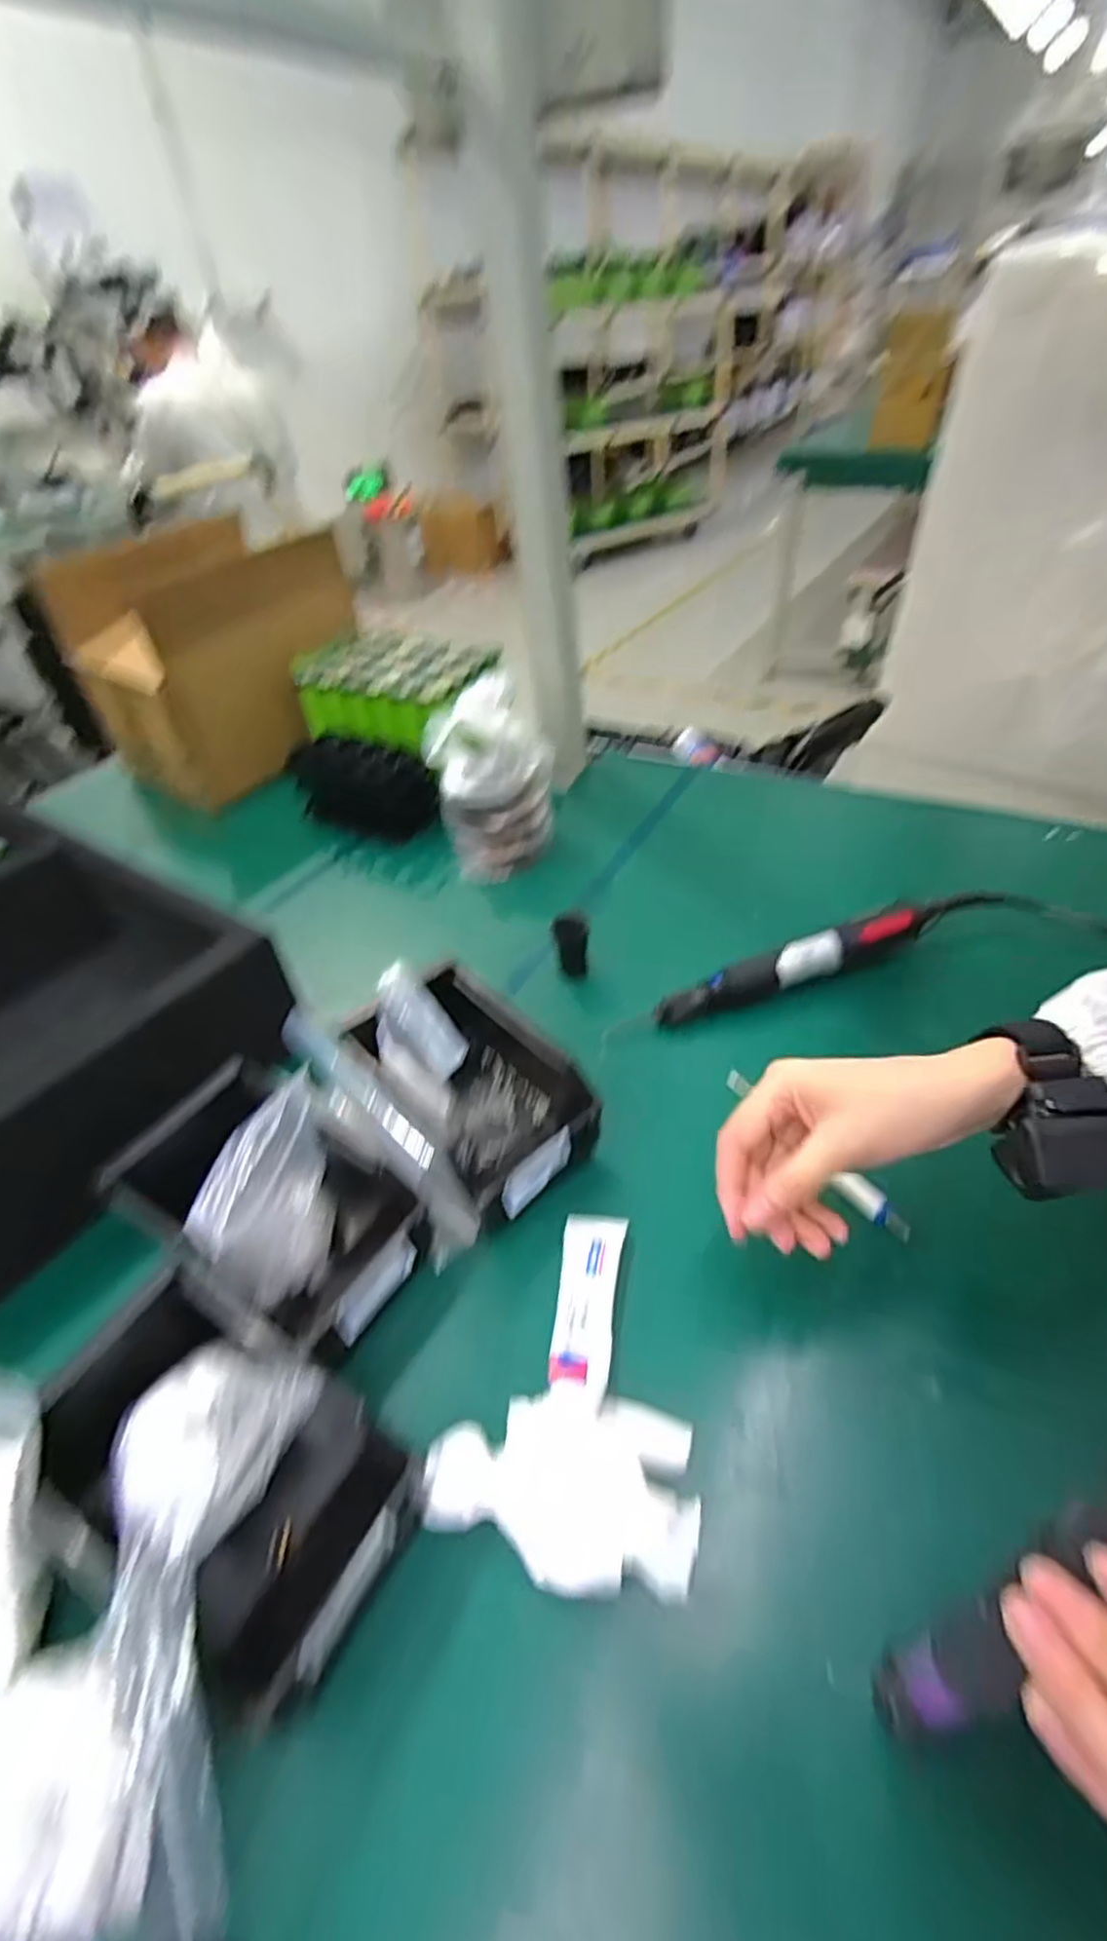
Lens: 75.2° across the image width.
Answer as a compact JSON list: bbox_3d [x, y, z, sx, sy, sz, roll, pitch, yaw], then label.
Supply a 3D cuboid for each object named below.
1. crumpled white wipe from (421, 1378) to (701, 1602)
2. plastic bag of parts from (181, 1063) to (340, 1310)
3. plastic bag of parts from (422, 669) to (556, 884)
[{"bbox_3d":[0.006,0.245,0.348,0.124,0.031,0.079,7,44,14],"label":"crumpled white wipe"},{"bbox_3d":[-0.156,0.131,0.423,0.043,0.097,0.103,15,47,21],"label":"plastic bag of parts"},{"bbox_3d":[-0.065,-0.194,0.733,0.109,0.157,0.109,-24,45,-18],"label":"plastic bag of parts"}]

